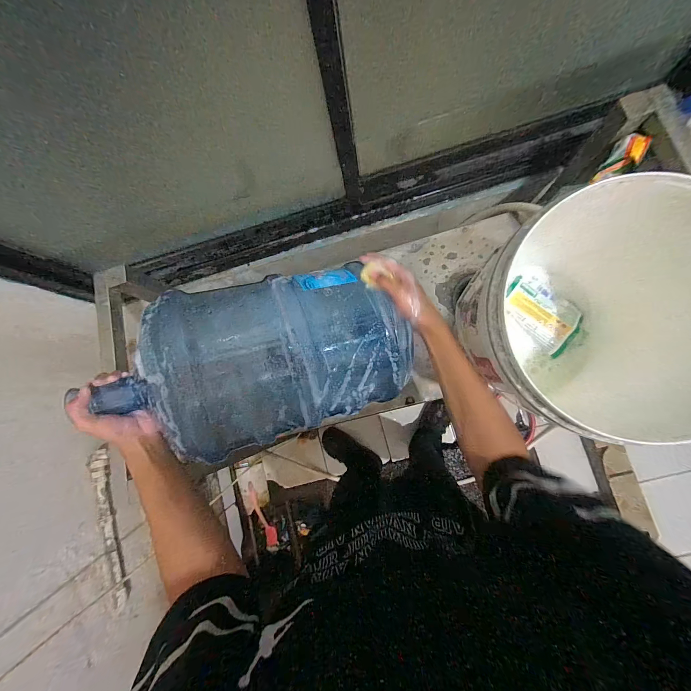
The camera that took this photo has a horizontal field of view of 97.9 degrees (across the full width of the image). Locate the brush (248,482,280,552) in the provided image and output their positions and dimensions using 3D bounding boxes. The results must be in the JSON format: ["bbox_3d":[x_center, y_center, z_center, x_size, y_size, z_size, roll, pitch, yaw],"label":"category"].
[{"bbox_3d":[-0.411,0.859,1.499,0.065,0.036,0.408,-14,104,6],"label":"brush"}]

